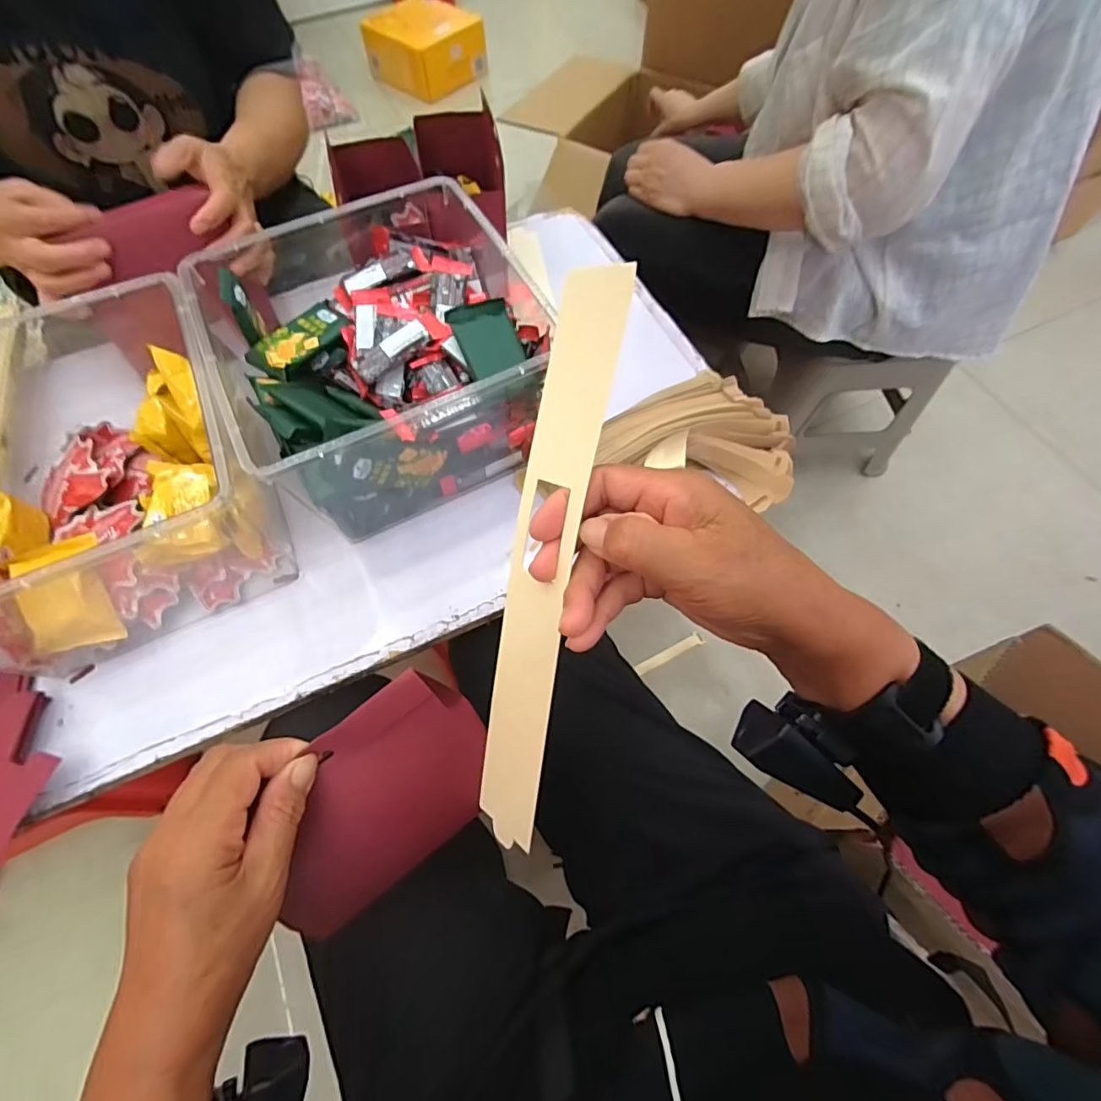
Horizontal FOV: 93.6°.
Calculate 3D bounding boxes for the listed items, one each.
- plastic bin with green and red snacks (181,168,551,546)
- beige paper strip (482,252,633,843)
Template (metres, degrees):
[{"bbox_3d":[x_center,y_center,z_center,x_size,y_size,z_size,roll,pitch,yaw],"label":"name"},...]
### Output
[{"bbox_3d":[-0.151,-0.177,0.474,0.255,0.132,0.248,-28,67,-13],"label":"plastic bin with green and red snacks"},{"bbox_3d":[-0.006,0.023,0.292,0.009,0.331,0.048,-5,20,-44],"label":"beige paper strip"}]

